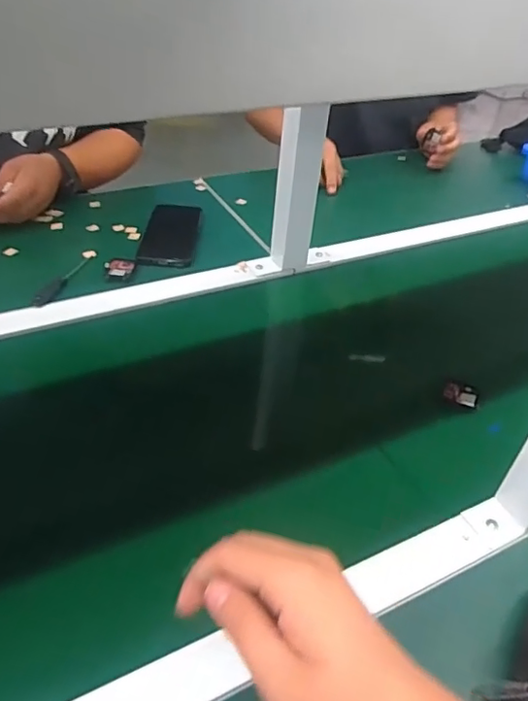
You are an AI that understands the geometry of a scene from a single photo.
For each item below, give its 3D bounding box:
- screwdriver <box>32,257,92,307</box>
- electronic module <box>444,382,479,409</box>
[{"bbox_3d":[-0.256,-0.091,0.709,0.013,0.015,0.117,16,42,11],"label":"screwdriver"},{"bbox_3d":[0.215,0.048,0.608,0.035,0.010,0.028,21,43,18],"label":"electronic module"}]

